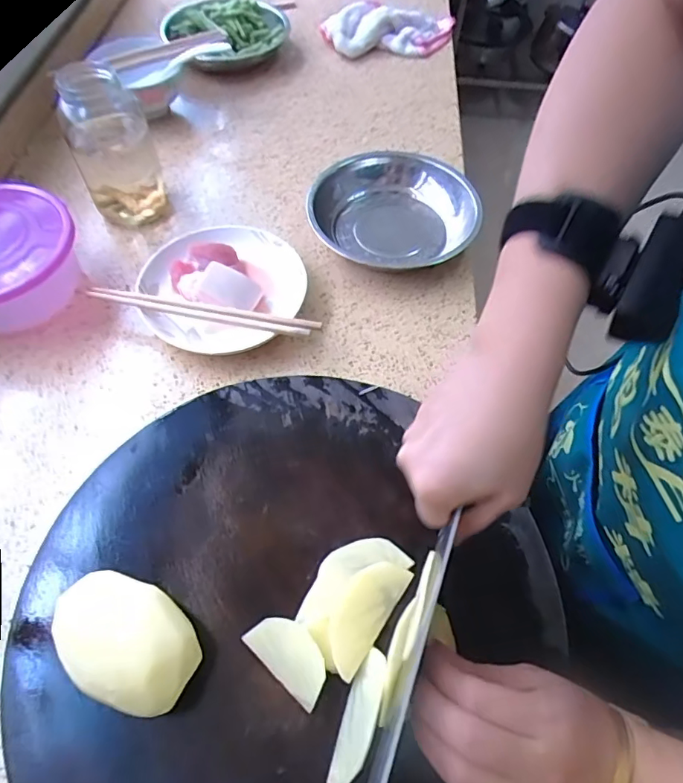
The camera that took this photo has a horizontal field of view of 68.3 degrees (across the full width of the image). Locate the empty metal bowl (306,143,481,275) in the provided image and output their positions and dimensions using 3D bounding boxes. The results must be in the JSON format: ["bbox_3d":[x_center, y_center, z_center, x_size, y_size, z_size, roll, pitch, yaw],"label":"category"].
[{"bbox_3d":[0.060,-0.218,0.600,0.186,0.045,0.170,1,59,-1],"label":"empty metal bowl"}]

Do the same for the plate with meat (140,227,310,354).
[{"bbox_3d":[-0.123,-0.114,0.531,0.167,0.046,0.149,11,59,5],"label":"plate with meat"}]

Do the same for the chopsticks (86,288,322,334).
[{"bbox_3d":[-0.136,-0.080,0.491,0.228,0.013,0.022,9,59,4],"label":"chopsticks"}]

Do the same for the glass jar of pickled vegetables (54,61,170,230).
[{"bbox_3d":[-0.253,-0.269,0.559,0.083,0.153,0.076,-23,62,-14],"label":"glass jar of pickled vegetables"}]

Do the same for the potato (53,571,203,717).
[{"bbox_3d":[-0.135,0.154,0.316,0.098,0.048,0.061,32,63,16],"label":"potato"}]

